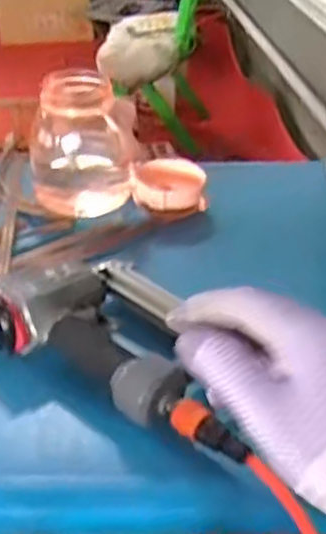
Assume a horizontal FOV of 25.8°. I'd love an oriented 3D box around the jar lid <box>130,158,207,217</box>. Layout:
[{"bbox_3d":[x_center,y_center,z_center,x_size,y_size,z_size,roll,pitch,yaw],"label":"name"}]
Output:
[{"bbox_3d":[0.006,-0.091,0.846,0.087,0.050,0.067,-1,33,-8],"label":"jar lid"}]

